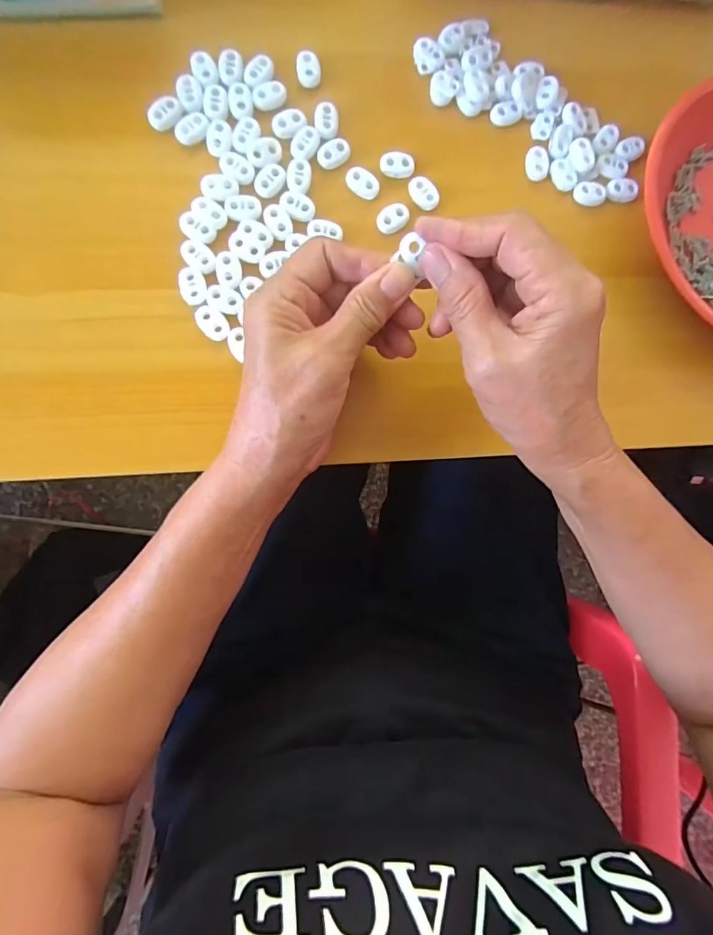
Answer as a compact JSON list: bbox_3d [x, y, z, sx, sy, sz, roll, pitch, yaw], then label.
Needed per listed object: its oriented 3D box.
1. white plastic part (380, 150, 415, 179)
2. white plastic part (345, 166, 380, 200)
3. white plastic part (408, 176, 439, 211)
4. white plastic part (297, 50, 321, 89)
[{"bbox_3d":[0.027,-0.199,0.303,0.022,0.004,0.015,3,86,-7],"label":"white plastic part"},{"bbox_3d":[0.004,-0.185,0.299,0.023,0.004,0.015,34,83,-4],"label":"white plastic part"},{"bbox_3d":[0.044,-0.180,0.304,0.023,0.004,0.016,40,83,-3],"label":"white plastic part"},{"bbox_3d":[-0.031,-0.259,0.300,0.015,0.007,0.019,0,87,-7],"label":"white plastic part"}]

